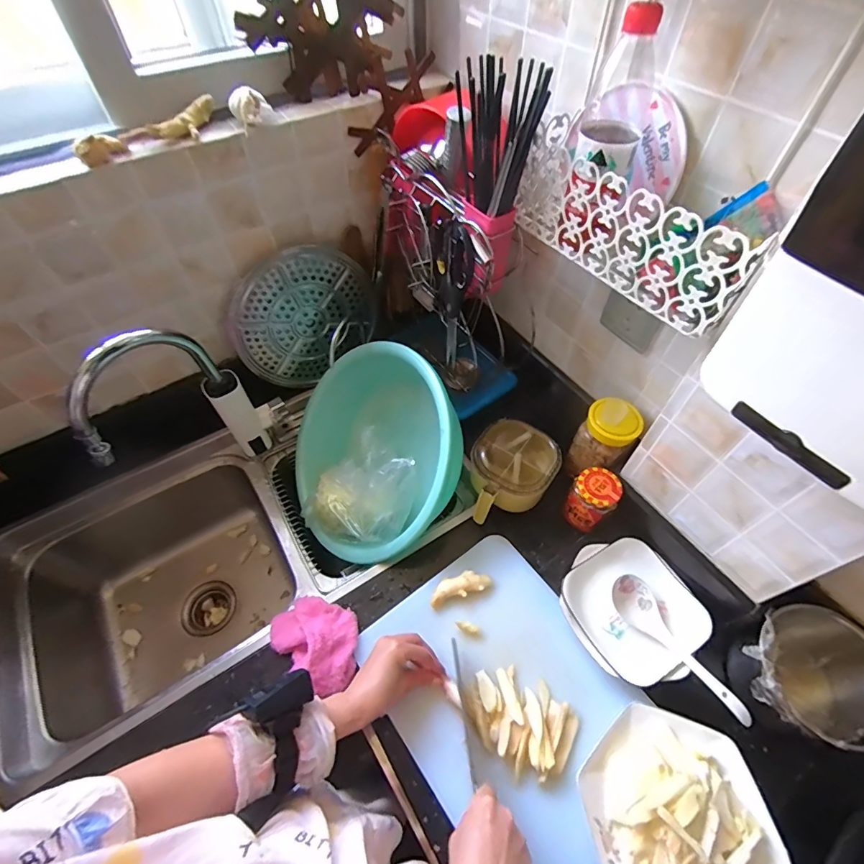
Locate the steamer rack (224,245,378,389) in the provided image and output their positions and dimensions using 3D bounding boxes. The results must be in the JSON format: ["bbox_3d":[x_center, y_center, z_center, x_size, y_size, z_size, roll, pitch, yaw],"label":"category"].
[{"bbox_3d":[-0.232,-0.204,0.834,0.271,0.239,0.044,-25,58,-16],"label":"steamer rack"}]

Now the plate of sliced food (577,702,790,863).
[{"bbox_3d":[0.287,0.445,0.508,0.205,0.073,0.206,0,55,0],"label":"plate of sliced food"}]

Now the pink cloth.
[{"bbox_3d":[-0.169,0.295,0.639,0.145,0.053,0.105,25,59,17],"label":"pink cloth"}]

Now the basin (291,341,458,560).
[{"bbox_3d":[-0.113,0.038,0.795,0.363,0.136,0.386,-7,78,37],"label":"basin"}]

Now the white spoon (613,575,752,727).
[{"bbox_3d":[0.349,0.295,0.623,0.053,0.032,0.211,-35,61,-21],"label":"white spoon"}]

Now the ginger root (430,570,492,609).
[{"bbox_3d":[0.042,0.239,0.682,0.095,0.026,0.035,-17,56,-11],"label":"ginger root"}]

